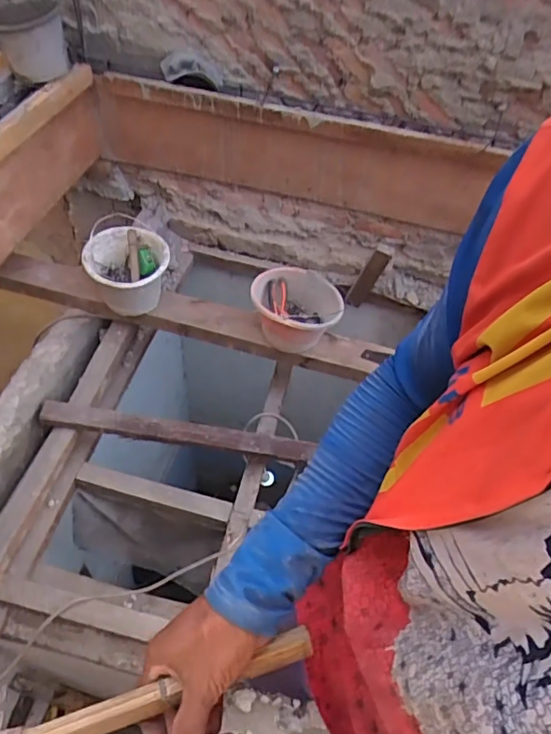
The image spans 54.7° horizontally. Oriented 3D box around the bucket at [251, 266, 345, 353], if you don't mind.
[{"bbox_3d":[0.063,-0.153,1.556,0.259,0.178,0.195,-1,51,-5],"label":"bucket"}]

